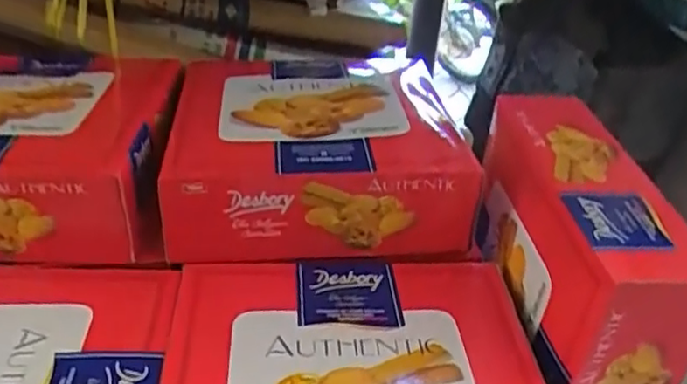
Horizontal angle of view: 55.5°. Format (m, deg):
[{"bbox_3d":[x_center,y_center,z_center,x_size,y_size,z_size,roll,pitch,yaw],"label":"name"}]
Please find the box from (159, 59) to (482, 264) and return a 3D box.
[{"bbox_3d":[-0.026,-0.048,0.653,0.262,0.095,0.249,1,32,-6],"label":"box"}]

